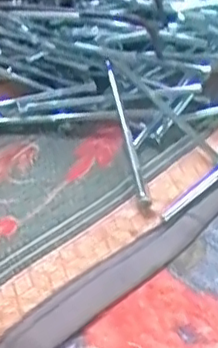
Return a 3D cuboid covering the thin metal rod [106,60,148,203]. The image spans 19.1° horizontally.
[{"bbox_3d":[0.013,-0.033,0.488,0.006,0.011,0.133,-8,55,-7],"label":"thin metal rod"}]

